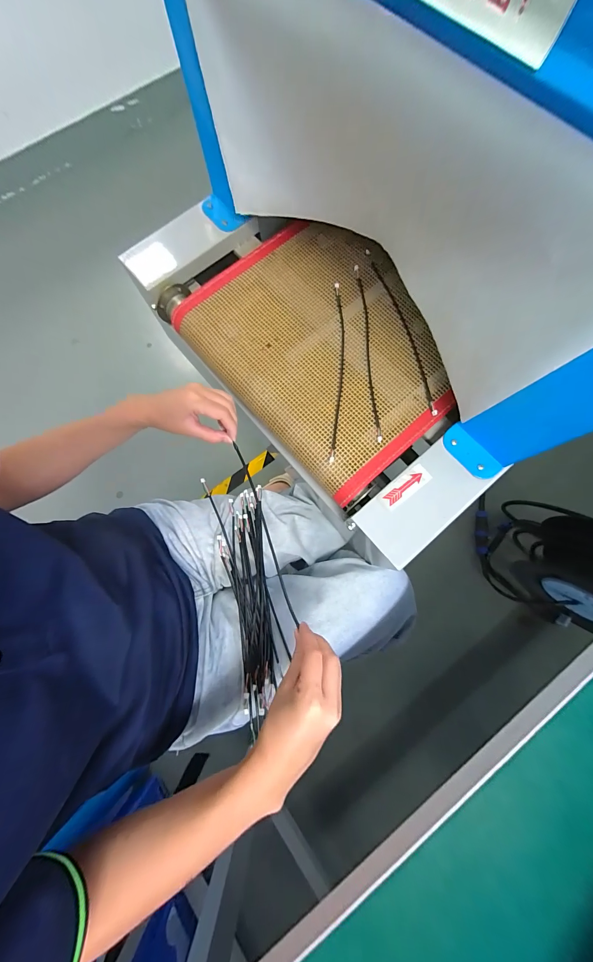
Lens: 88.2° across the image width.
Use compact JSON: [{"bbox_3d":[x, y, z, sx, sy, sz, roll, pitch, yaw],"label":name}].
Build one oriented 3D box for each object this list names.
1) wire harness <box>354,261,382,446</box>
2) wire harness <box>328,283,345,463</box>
[{"bbox_3d":[0.105,-0.188,0.441,0.013,0.013,0.280,-4,77,1],"label":"wire harness"},{"bbox_3d":[0.059,-0.160,0.433,0.017,0.004,0.278,3,78,2],"label":"wire harness"}]

